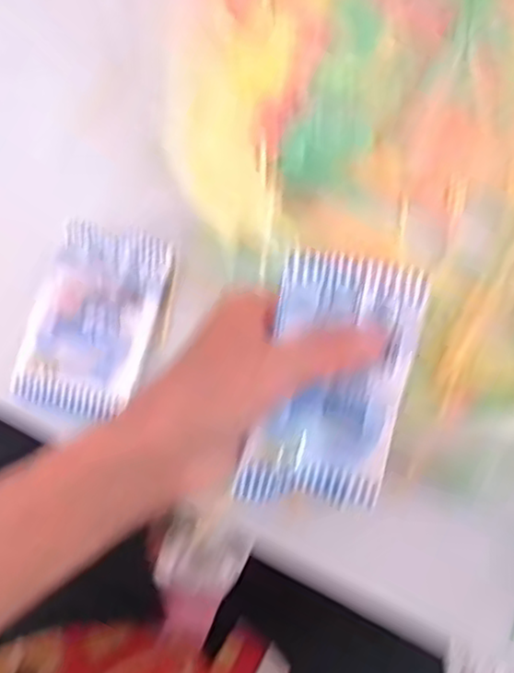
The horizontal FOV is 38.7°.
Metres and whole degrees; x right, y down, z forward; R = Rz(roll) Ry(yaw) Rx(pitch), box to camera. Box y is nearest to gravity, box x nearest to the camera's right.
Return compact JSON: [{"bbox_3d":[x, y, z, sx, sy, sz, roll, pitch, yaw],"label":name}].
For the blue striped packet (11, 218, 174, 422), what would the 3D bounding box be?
[{"bbox_3d":[-0.097,-0.011,0.438,0.068,0.010,0.112,15,76,3],"label":"blue striped packet"}]

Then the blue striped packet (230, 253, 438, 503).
[{"bbox_3d":[0.034,0.023,0.327,0.062,0.008,0.115,13,101,1],"label":"blue striped packet"}]

